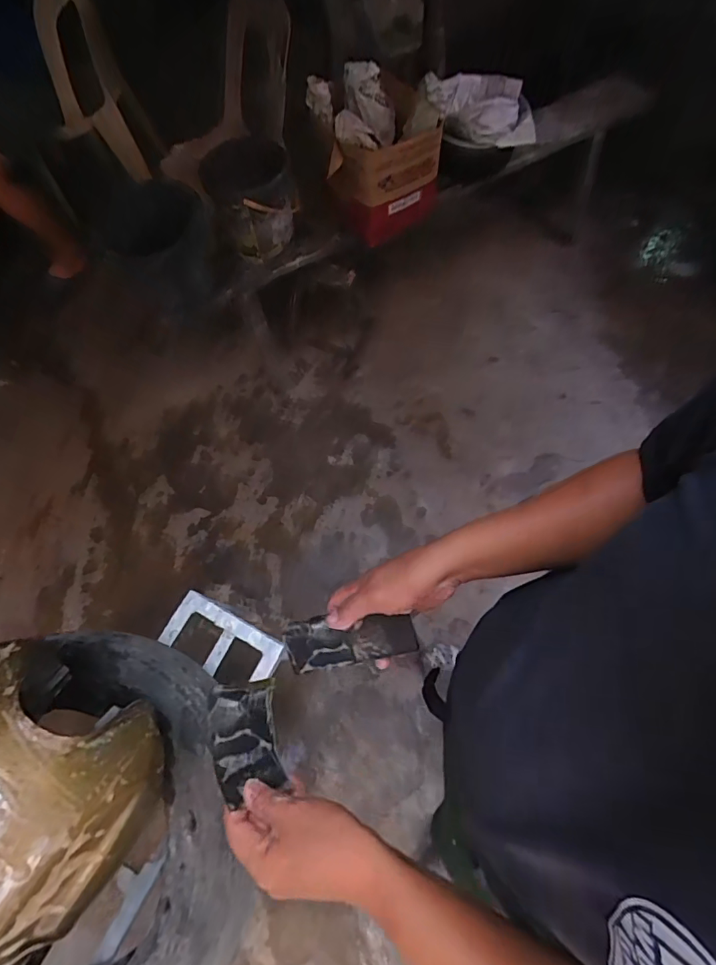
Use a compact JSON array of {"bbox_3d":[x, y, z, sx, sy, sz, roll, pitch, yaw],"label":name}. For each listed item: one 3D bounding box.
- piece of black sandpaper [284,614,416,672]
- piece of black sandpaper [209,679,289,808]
[{"bbox_3d":[-0.008,0.169,0.520,0.137,0.010,0.052,-10,92,10],"label":"piece of black sandpaper"},{"bbox_3d":[-0.106,0.247,0.473,0.068,0.018,0.097,10,50,-39],"label":"piece of black sandpaper"}]

